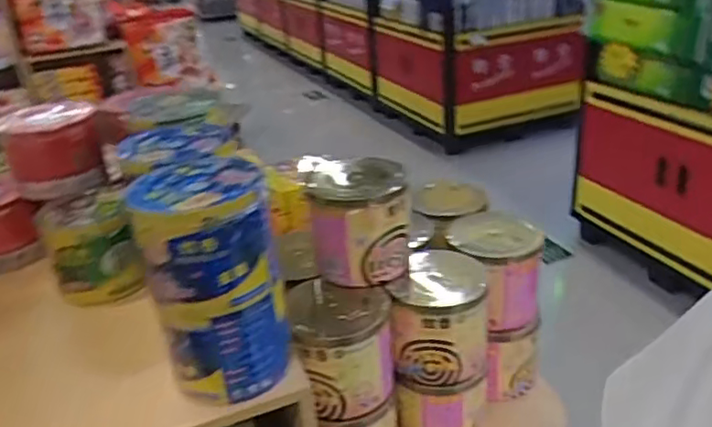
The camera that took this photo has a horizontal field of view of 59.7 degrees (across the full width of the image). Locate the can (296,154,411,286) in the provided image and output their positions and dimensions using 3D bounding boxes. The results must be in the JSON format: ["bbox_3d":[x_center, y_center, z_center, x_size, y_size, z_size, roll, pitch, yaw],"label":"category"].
[{"bbox_3d":[0.006,0.011,0.832,0.121,0.133,0.126,-4,26,-1],"label":"can"}]

